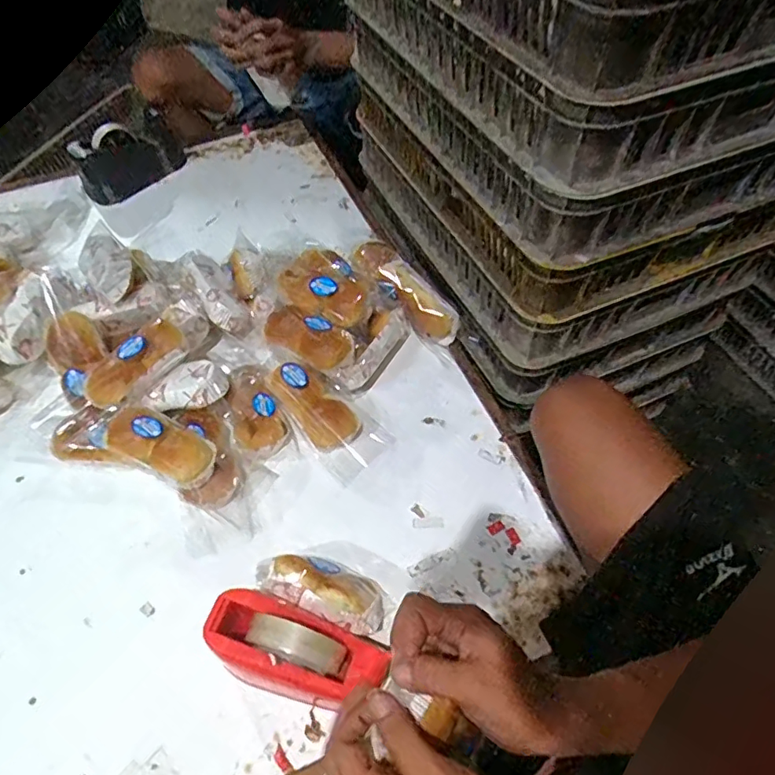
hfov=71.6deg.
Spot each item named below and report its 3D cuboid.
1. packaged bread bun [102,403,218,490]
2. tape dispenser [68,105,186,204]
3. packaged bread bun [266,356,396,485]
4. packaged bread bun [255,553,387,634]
[{"bbox_3d":[-0.271,0.066,0.646,0.137,0.033,0.067,28,58,7],"label":"packaged bread bun"},{"bbox_3d":[-0.546,-0.489,1.129,0.218,0.094,0.082,-38,60,-22],"label":"tape dispenser"},{"bbox_3d":[-0.084,0.034,0.715,0.180,0.038,0.093,45,65,4],"label":"packaged bread bun"},{"bbox_3d":[-0.067,0.219,0.584,0.142,0.069,0.066,18,57,16],"label":"packaged bread bun"}]

